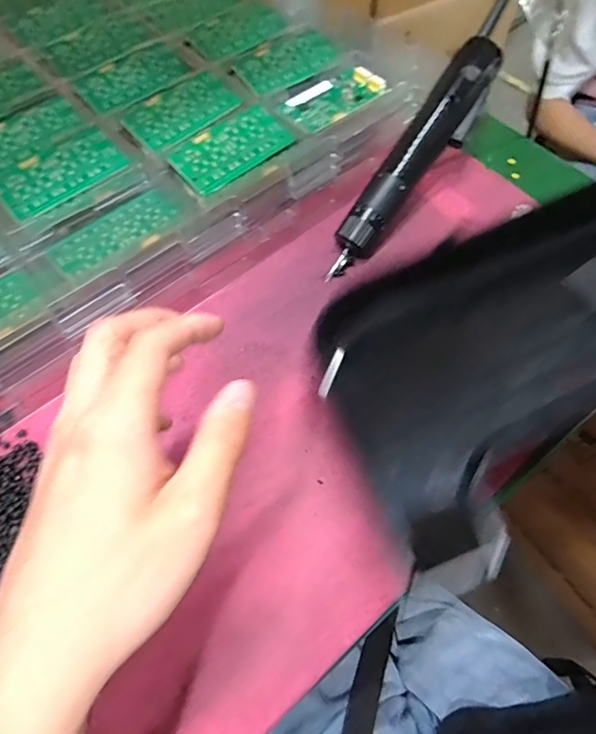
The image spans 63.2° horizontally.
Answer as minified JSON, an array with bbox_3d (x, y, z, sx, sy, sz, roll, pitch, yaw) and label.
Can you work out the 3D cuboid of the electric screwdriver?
[{"bbox_3d":[0.094,-0.168,0.397,0.036,0.028,0.217,35,91,19],"label":"electric screwdriver"}]

